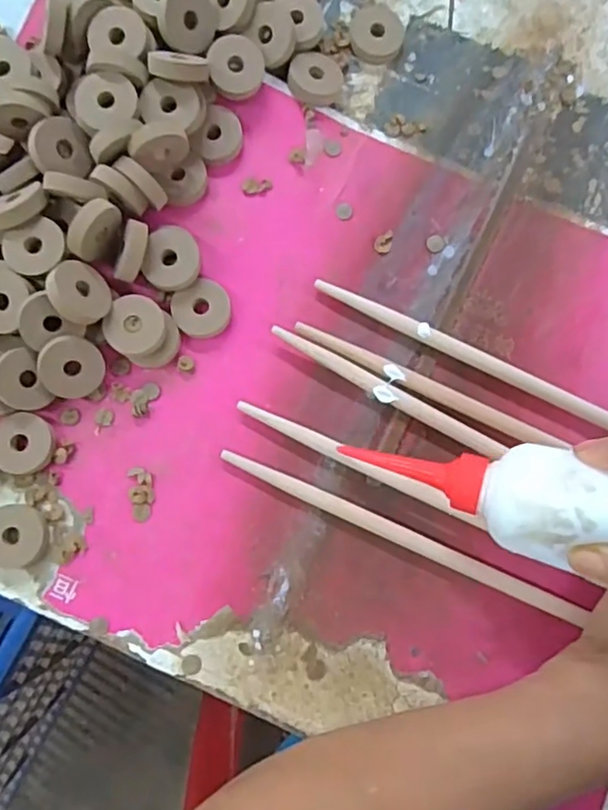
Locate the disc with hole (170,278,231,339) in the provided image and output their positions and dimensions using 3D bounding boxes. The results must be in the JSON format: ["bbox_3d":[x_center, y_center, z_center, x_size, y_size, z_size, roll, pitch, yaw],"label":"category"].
[{"bbox_3d":[-0.061,-0.058,0.361,0.035,0.009,0.032,0,81,-2],"label":"disc with hole"}]

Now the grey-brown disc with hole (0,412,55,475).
[{"bbox_3d":[-0.162,0.022,0.344,0.034,0.011,0.034,0,81,-2],"label":"grey-brown disc with hole"}]

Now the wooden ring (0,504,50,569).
[{"bbox_3d":[-0.163,0.074,0.337,0.034,0.009,0.033,0,81,-2],"label":"wooden ring"}]

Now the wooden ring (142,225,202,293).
[{"bbox_3d":[-0.079,-0.087,0.356,0.032,0.008,0.037,16,92,-21],"label":"wooden ring"}]

